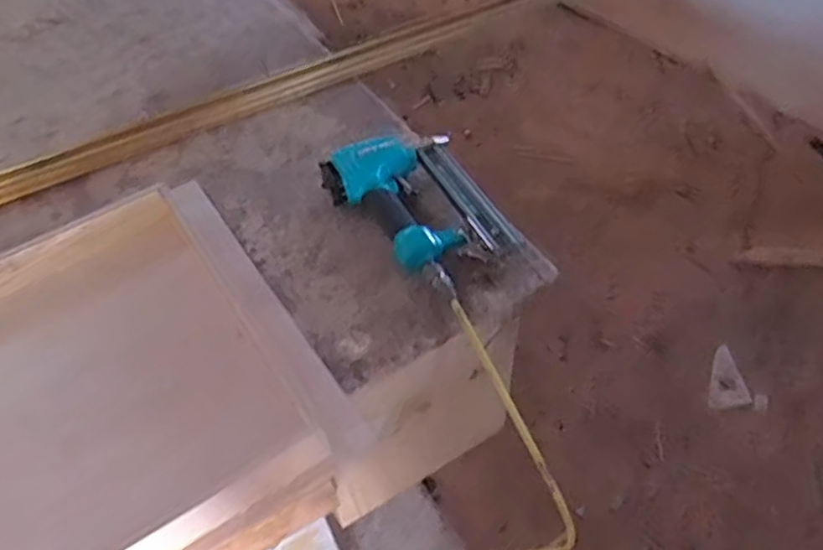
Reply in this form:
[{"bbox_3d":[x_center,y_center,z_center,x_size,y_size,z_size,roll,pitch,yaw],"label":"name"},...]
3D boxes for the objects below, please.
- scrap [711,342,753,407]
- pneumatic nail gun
[{"bbox_3d":[0.747,0.241,1.610,0.085,0.023,0.155,-15,56,16],"label":"scrap"},{"bbox_3d":[0.019,-0.095,0.813,0.161,0.054,0.237,-34,56,-21],"label":"pneumatic nail gun"}]

